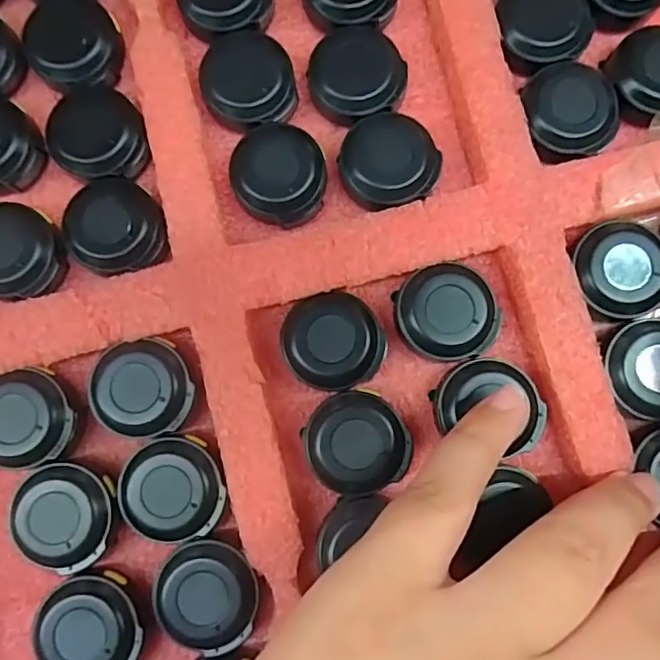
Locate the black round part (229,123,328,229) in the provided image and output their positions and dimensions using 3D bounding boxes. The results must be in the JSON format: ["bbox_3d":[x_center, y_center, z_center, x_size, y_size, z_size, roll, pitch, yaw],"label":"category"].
[{"bbox_3d":[-0.016,-0.048,0.180,0.029,0.012,0.027,0,83,-1],"label":"black round part"}]

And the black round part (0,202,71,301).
[{"bbox_3d":[-0.097,-0.024,0.178,0.031,0.013,0.028,24,85,3],"label":"black round part"}]

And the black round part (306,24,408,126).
[{"bbox_3d":[0.008,-0.081,0.184,0.030,0.010,0.029,0,84,0],"label":"black round part"}]

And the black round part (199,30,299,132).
[{"bbox_3d":[-0.026,-0.079,0.184,0.028,0.011,0.032,-20,84,-2],"label":"black round part"}]

